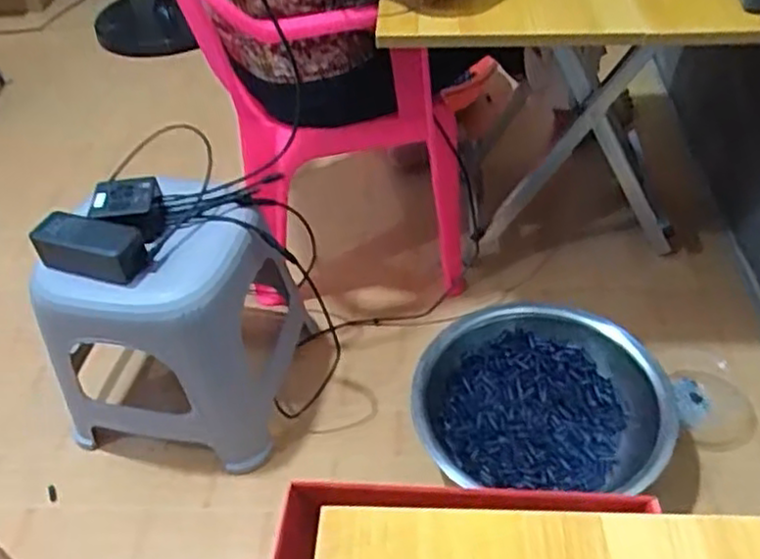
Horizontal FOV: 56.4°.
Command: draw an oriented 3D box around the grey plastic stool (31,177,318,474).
[{"bbox_3d":[-0.285,0.059,0.981,0.283,0.348,0.236,4,45,11],"label":"grey plastic stool"}]

